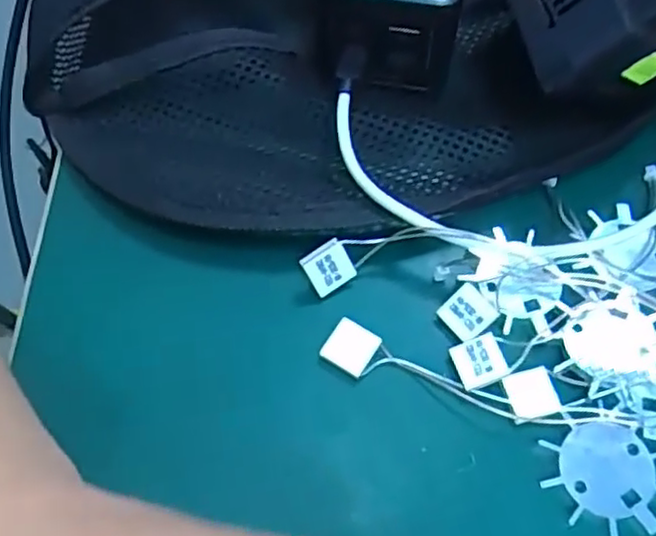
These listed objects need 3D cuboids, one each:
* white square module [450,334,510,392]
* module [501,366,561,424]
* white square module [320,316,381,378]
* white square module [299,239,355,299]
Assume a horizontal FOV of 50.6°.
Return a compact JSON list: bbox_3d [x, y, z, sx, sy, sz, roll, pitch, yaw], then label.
[{"bbox_3d":[0.050,0.031,0.227,0.015,0.004,0.016,-13,64,-8],"label":"white square module"},{"bbox_3d":[0.066,0.040,0.224,0.016,0.004,0.014,-16,64,-9],"label":"module"},{"bbox_3d":[0.008,0.027,0.231,0.016,0.004,0.016,34,83,9],"label":"white square module"},{"bbox_3d":[0.000,0.000,0.239,0.015,0.017,0.004,-33,30,-7],"label":"white square module"}]

